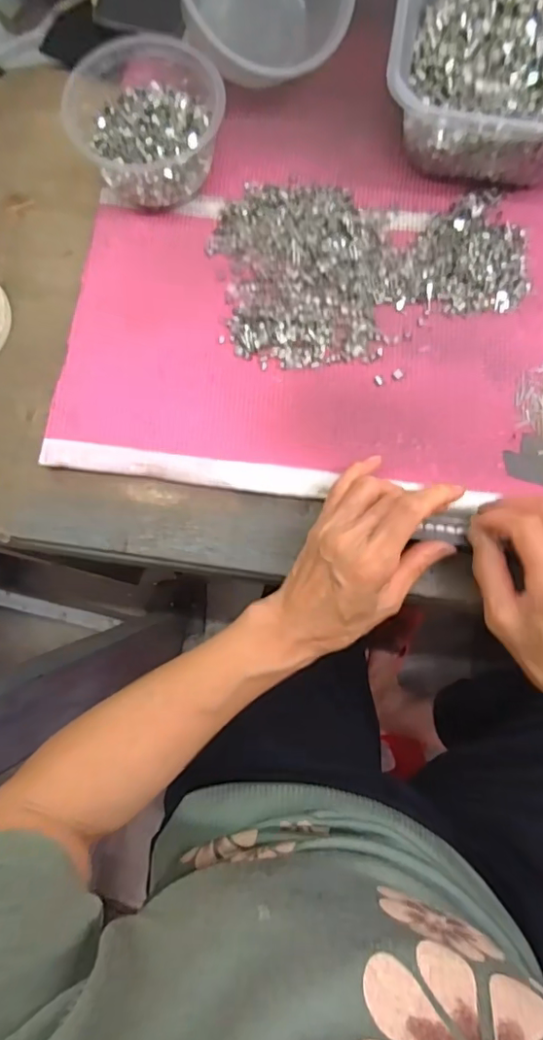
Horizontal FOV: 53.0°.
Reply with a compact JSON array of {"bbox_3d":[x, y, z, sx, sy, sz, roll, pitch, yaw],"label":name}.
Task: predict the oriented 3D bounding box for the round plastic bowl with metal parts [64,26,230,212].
[{"bbox_3d":[-0.096,-0.307,0.420,0.108,0.063,0.111,0,81,3],"label":"round plastic bowl with metal parts"}]

